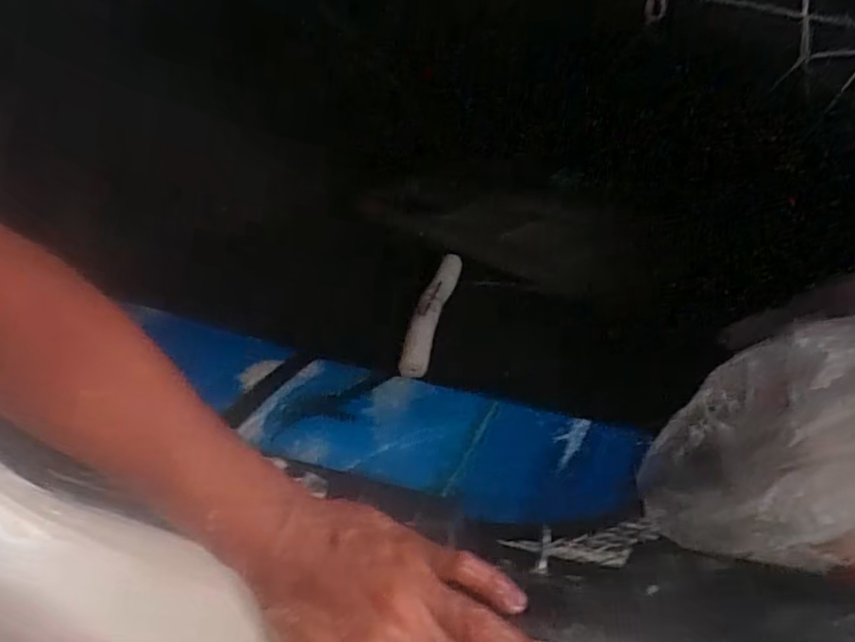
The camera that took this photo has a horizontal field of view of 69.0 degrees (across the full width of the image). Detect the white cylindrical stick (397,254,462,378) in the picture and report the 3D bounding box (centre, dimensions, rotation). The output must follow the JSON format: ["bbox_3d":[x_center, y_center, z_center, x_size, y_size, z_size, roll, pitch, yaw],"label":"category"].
[{"bbox_3d":[0.000,-0.008,0.743,0.034,0.043,0.216,7,34,14],"label":"white cylindrical stick"}]

